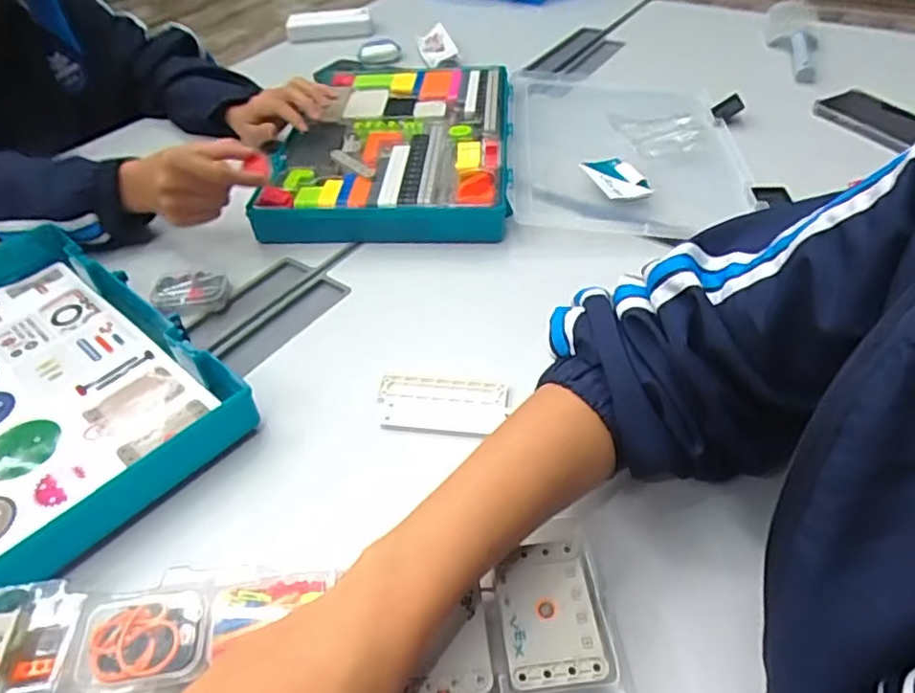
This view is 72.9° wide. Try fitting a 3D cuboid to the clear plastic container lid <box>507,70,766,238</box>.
[{"bbox_3d":[0.193,-0.237,0.728,0.266,0.044,0.384,1,44,5],"label":"clear plastic container lid"}]

